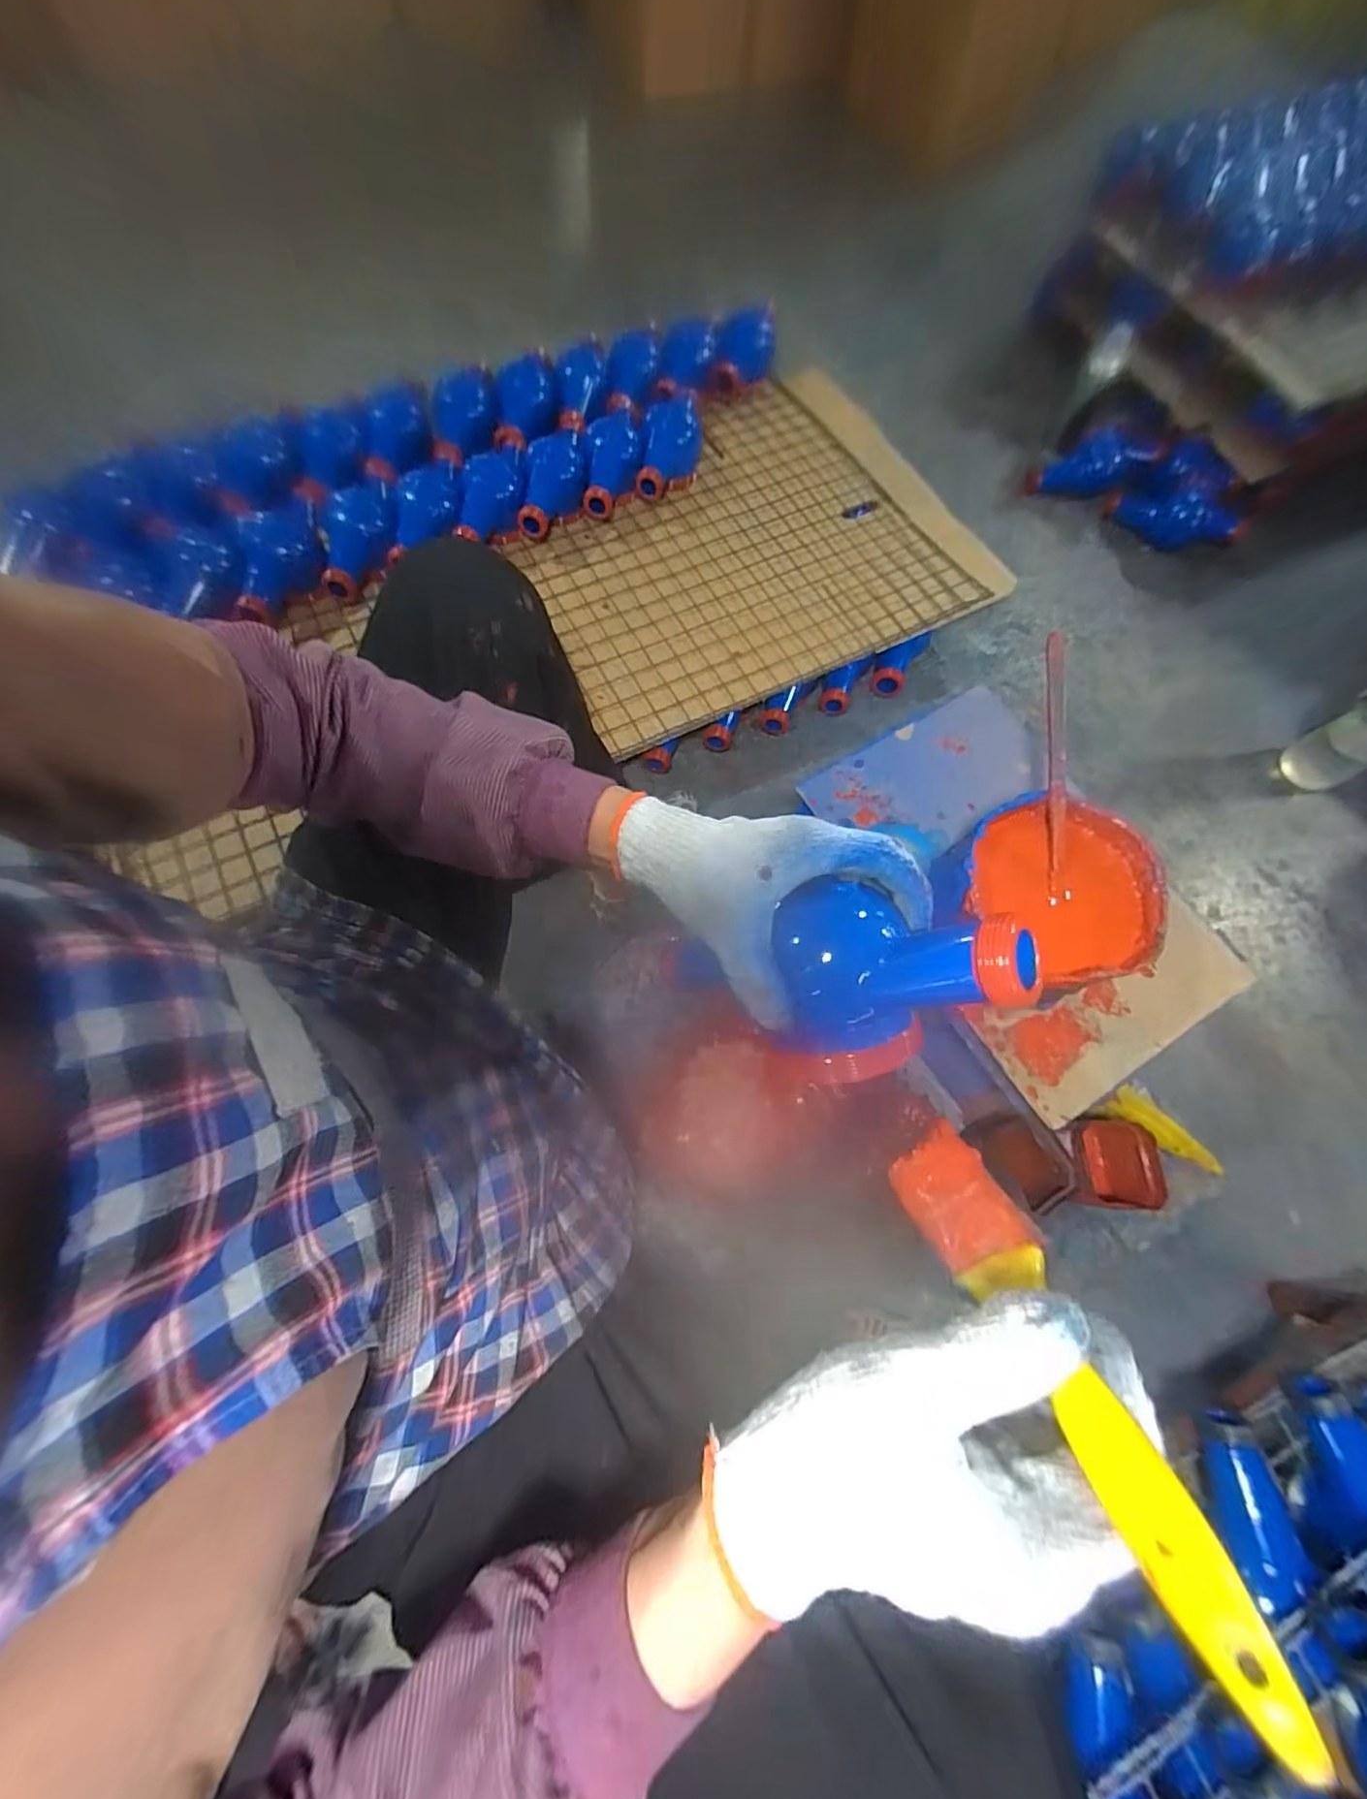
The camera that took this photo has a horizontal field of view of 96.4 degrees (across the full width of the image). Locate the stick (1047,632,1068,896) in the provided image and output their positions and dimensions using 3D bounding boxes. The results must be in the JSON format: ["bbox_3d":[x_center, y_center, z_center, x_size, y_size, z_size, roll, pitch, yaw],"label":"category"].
[{"bbox_3d":[0.317,-0.117,0.520,0.016,0.014,0.217,1,88,-2],"label":"stick"}]

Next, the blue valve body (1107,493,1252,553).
[{"bbox_3d":[0.876,-0.678,1.086,0.223,0.080,0.075,23,70,6],"label":"blue valve body"}]

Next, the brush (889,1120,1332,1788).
[{"bbox_3d":[0.118,0.146,0.204,0.036,0.167,0.015,-5,114,-4],"label":"brush"}]

